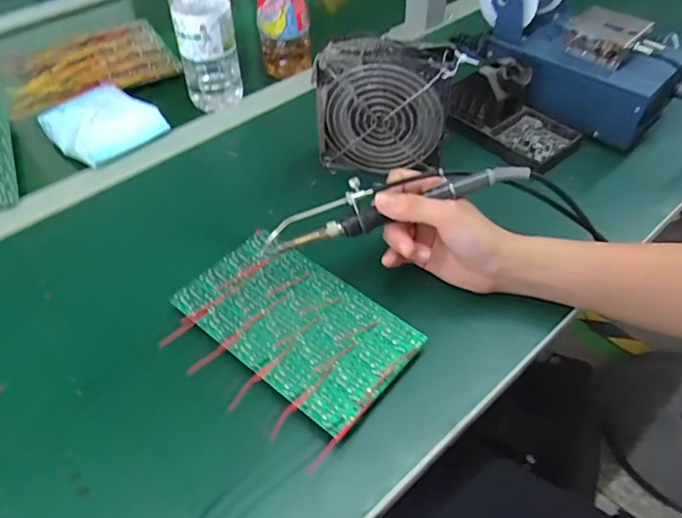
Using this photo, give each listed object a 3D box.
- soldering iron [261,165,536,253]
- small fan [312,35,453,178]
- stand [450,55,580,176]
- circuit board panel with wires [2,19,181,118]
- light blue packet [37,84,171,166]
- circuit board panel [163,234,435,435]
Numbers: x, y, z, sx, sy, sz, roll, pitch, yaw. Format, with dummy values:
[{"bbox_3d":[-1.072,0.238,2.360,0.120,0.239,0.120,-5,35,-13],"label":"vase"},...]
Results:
[{"bbox_3d":[0.039,-0.046,0.414,0.206,0.026,0.029,-15,48,2],"label":"soldering iron"},{"bbox_3d":[0.039,-0.138,0.504,0.122,0.120,0.045,3,48,3],"label":"small fan"},{"bbox_3d":[0.178,-0.155,0.551,0.133,0.068,0.076,35,56,28],"label":"stand"},{"bbox_3d":[-0.320,-0.251,0.687,0.199,0.012,0.159,-21,51,-18],"label":"circuit board panel with wires"},{"bbox_3d":[-0.260,-0.153,0.583,0.107,0.036,0.101,36,57,28],"label":"light blue packet"},{"bbox_3d":[-0.036,0.049,0.410,0.171,0.016,0.100,31,55,25],"label":"circuit board panel"}]

